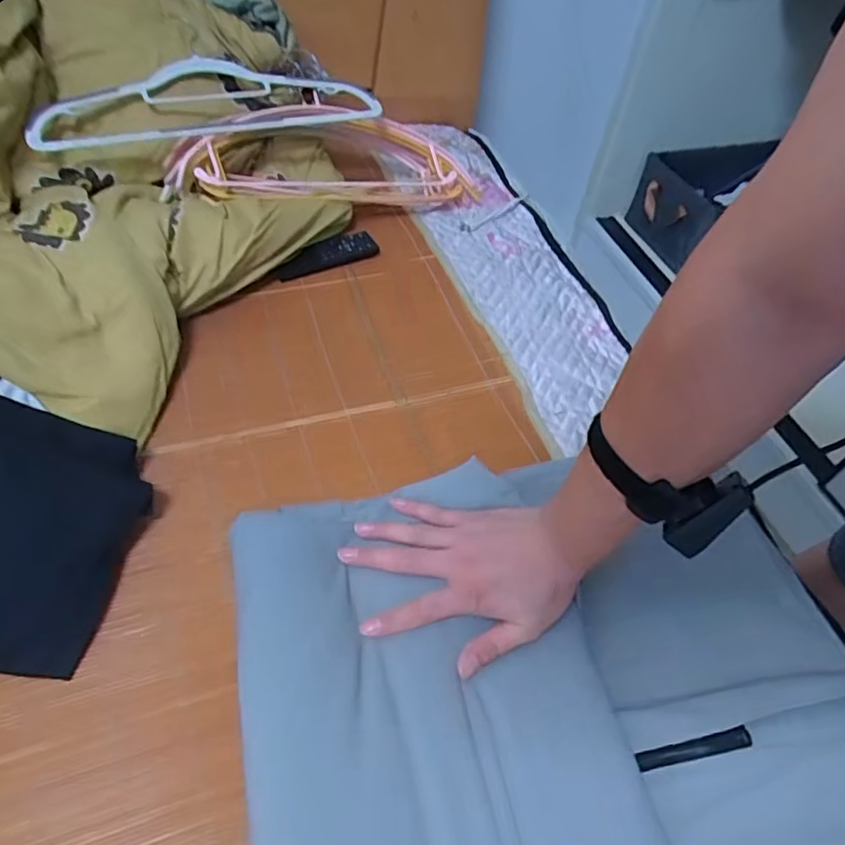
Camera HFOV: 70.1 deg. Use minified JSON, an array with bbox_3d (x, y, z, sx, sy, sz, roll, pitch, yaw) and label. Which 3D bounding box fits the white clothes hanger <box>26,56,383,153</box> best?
[{"bbox_3d":[-0.250,-0.391,0.744,0.426,0.060,0.089,-18,55,-21],"label":"white clothes hanger"}]

